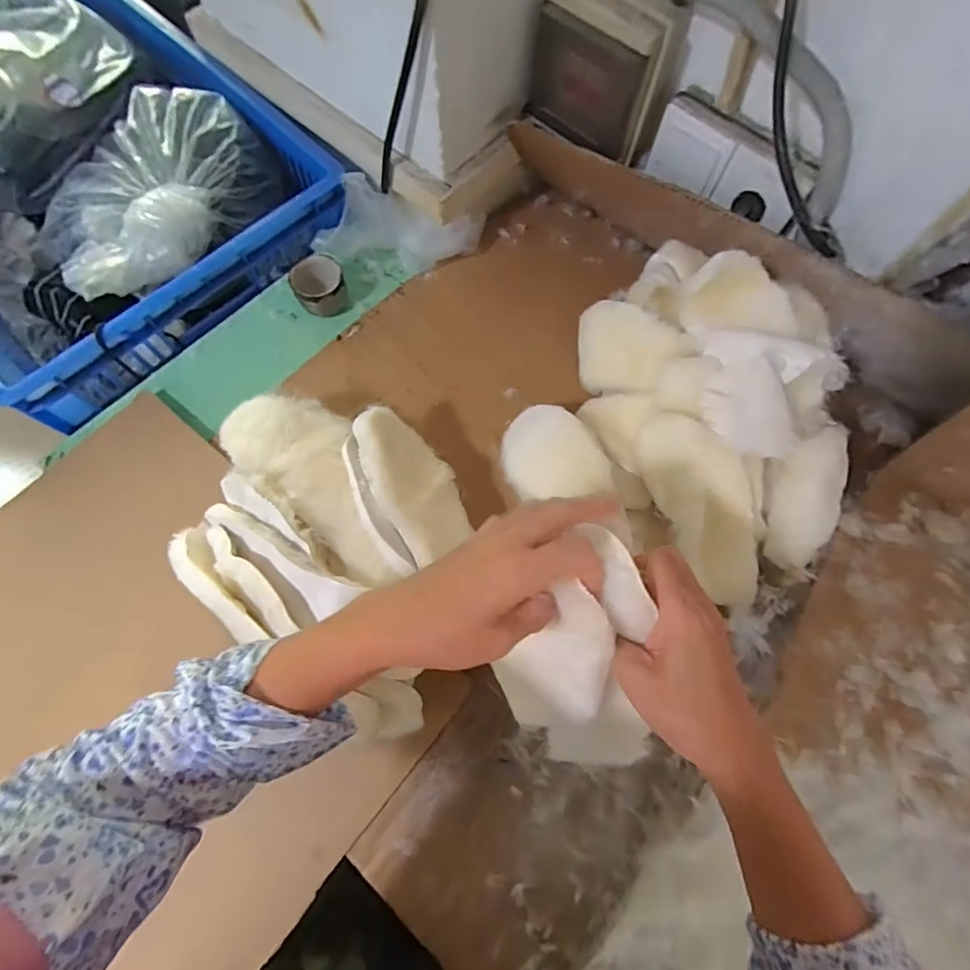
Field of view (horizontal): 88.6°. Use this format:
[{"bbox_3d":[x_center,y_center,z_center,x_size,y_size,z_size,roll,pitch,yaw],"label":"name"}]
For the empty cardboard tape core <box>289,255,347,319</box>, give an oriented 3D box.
[{"bbox_3d":[-0.205,-0.247,0.620,0.063,0.038,0.065,-23,73,-9],"label":"empty cardboard tape core"}]

